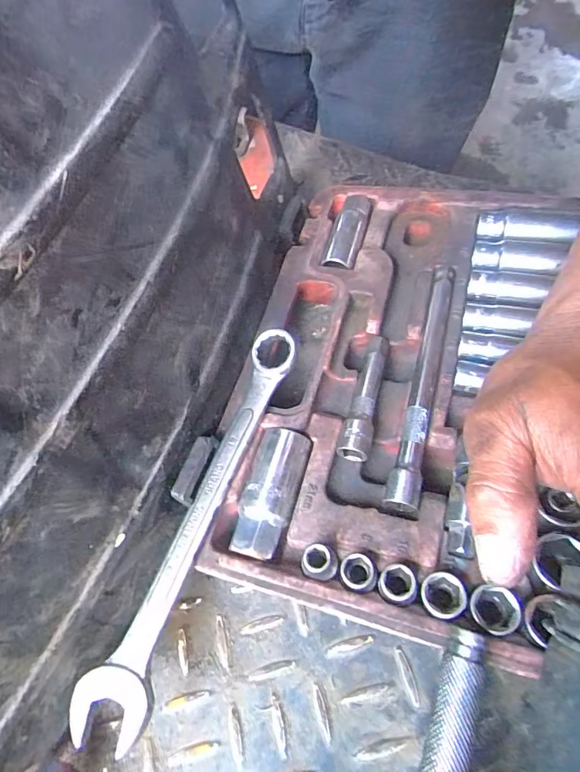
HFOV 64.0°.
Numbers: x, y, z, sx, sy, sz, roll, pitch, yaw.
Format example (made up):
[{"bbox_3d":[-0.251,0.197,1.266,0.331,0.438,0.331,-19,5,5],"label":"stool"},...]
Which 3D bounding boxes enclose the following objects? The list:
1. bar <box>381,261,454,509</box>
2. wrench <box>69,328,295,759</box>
[{"bbox_3d":[0.072,-0.005,0.254,0.015,0.014,0.148,14,64,7],"label":"bar"},{"bbox_3d":[-0.042,0.059,0.221,0.033,0.016,0.201,21,65,11],"label":"wrench"}]

